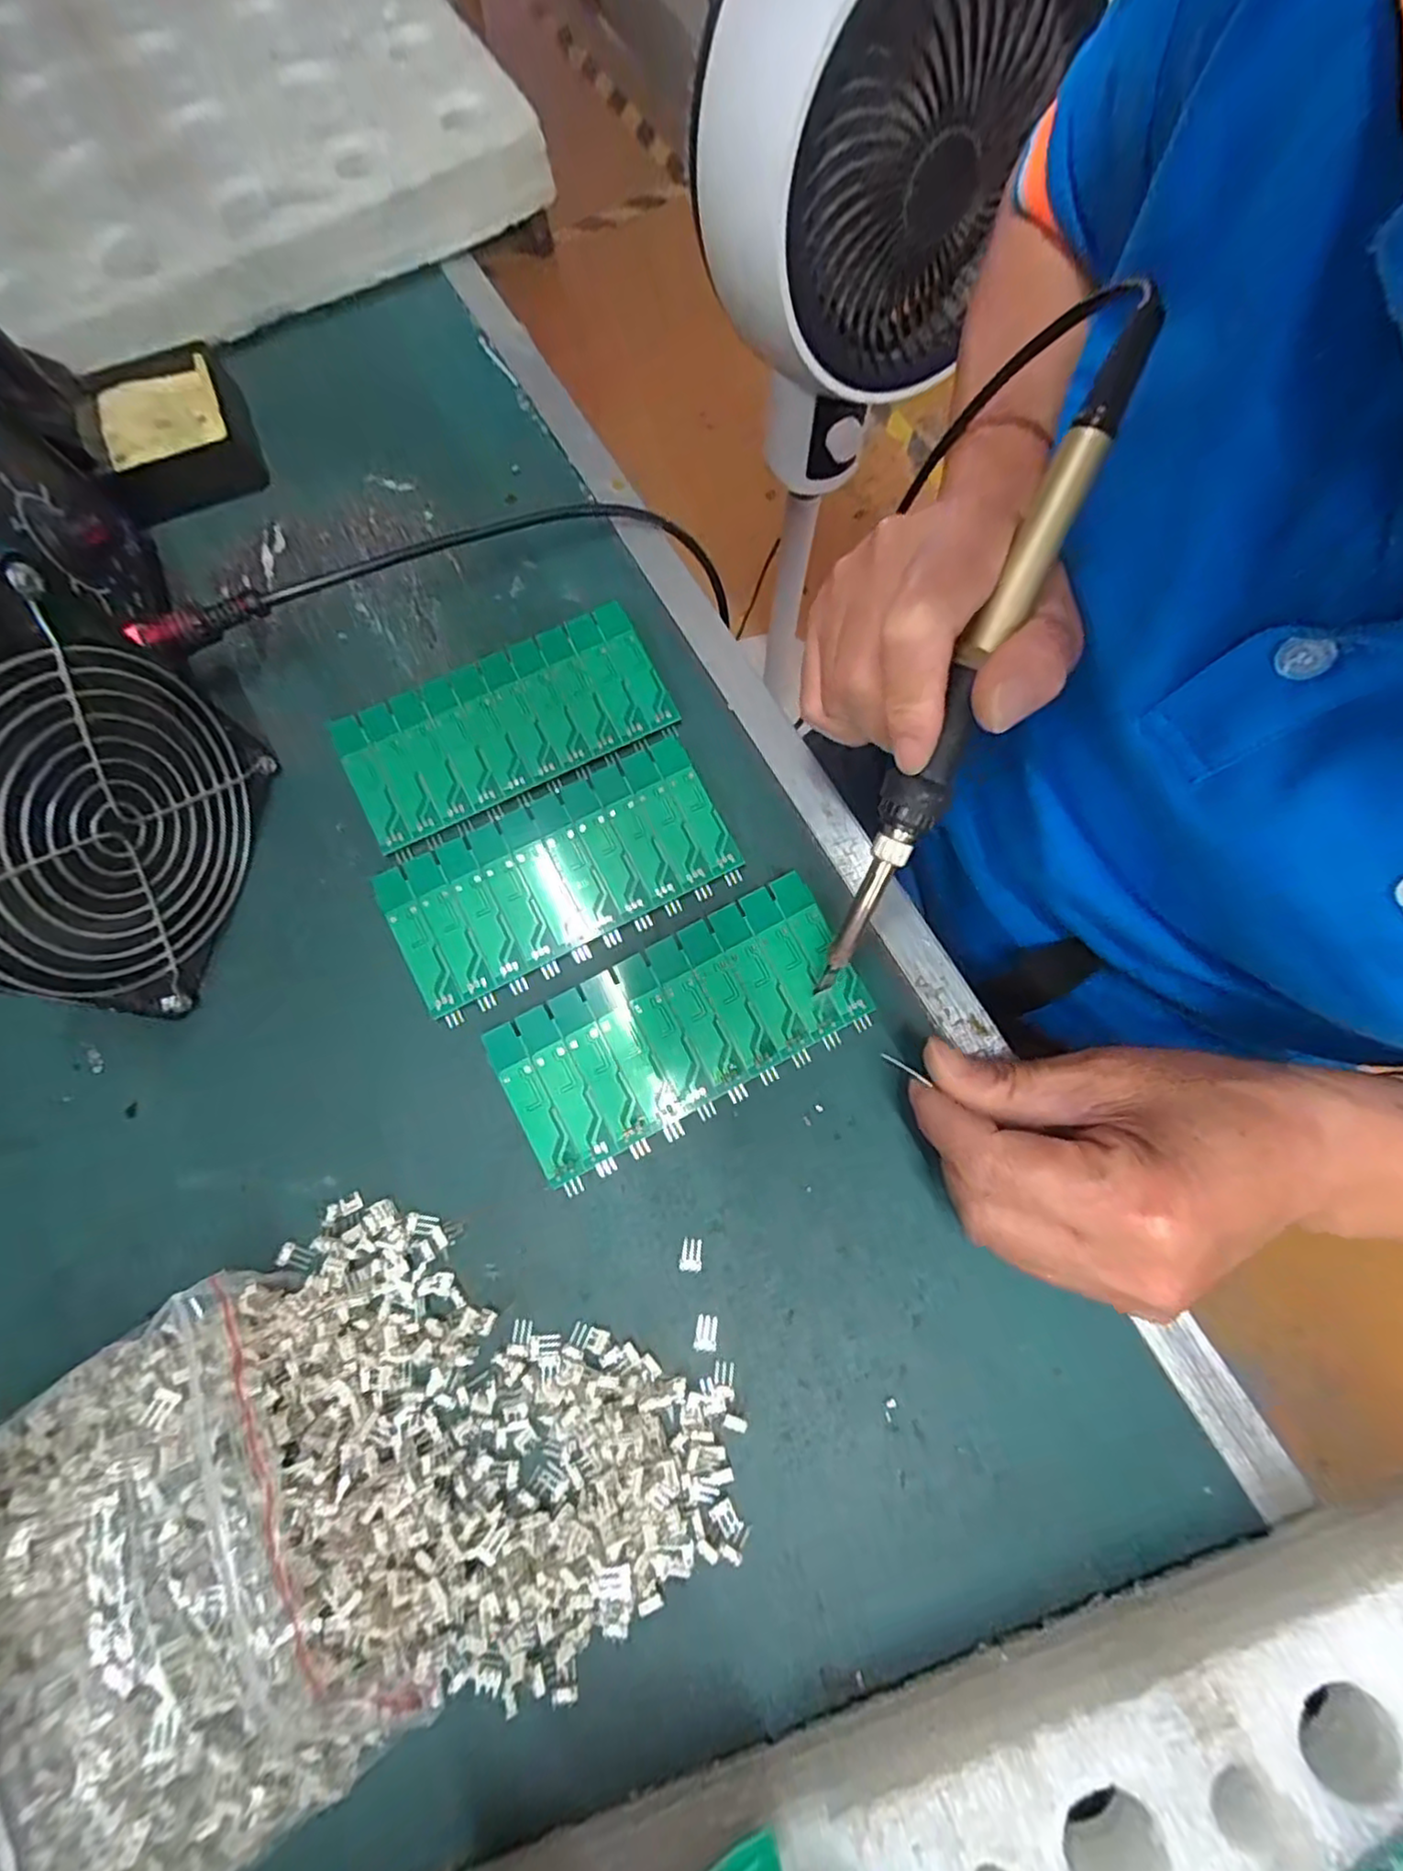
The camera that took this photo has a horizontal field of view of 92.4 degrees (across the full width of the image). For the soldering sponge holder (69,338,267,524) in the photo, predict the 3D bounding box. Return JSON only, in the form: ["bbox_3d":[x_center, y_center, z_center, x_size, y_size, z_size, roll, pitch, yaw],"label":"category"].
[{"bbox_3d":[-0.257,-0.245,0.328,0.067,0.028,0.071,-26,76,-6],"label":"soldering sponge holder"}]

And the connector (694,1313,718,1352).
[{"bbox_3d":[0.002,0.140,0.236,0.008,0.004,0.011,9,75,3],"label":"connector"}]

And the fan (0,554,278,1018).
[{"bbox_3d":[-0.213,-0.039,0.227,0.047,0.119,0.123,12,76,4],"label":"fan"}]

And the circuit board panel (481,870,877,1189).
[{"bbox_3d":[-0.008,0.035,0.260,0.136,0.012,0.065,-28,76,-6],"label":"circuit board panel"}]

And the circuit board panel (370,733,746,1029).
[{"bbox_3d":[-0.058,-0.027,0.274,0.137,0.006,0.071,-27,76,-6],"label":"circuit board panel"}]

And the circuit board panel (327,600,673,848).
[{"bbox_3d":[-0.085,-0.092,0.292,0.137,0.011,0.061,-26,76,-6],"label":"circuit board panel"}]

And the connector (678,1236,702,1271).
[{"bbox_3d":[-0.004,0.115,0.243,0.008,0.004,0.011,7,75,3],"label":"connector"}]

